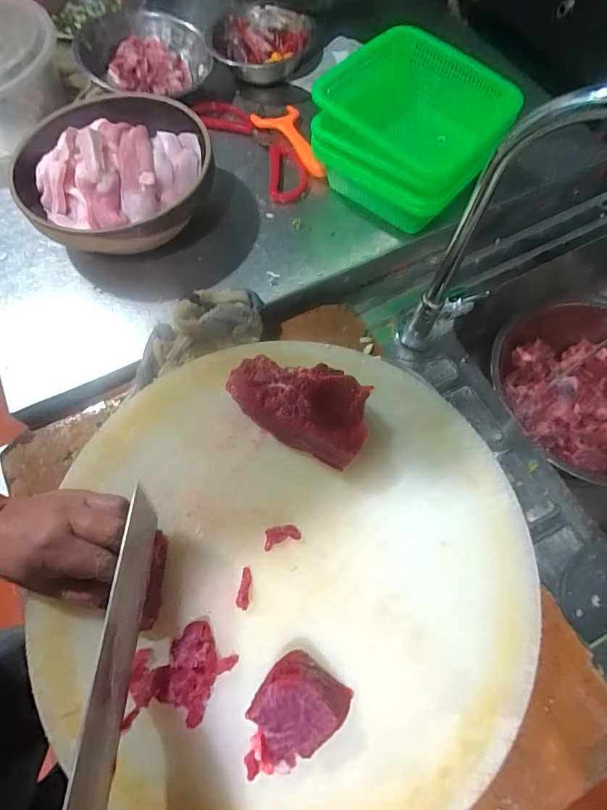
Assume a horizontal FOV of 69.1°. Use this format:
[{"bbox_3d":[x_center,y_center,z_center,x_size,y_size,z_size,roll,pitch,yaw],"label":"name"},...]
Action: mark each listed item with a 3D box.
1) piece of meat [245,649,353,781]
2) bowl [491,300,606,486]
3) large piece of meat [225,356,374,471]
[{"bbox_3d":[-0.012,0.223,0.312,0.056,0.043,0.081,37,73,16],"label":"piece of meat"},{"bbox_3d":[0.380,-0.017,0.570,0.271,0.110,0.232,3,68,3],"label":"bowl"},{"bbox_3d":[-0.005,-0.006,0.396,0.135,0.054,0.071,25,70,12],"label":"large piece of meat"}]

